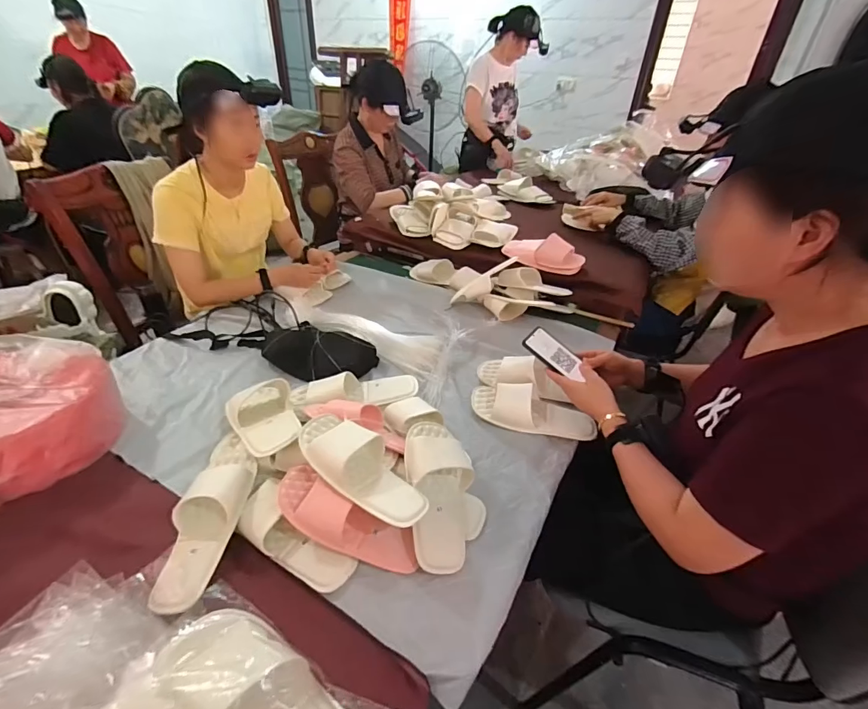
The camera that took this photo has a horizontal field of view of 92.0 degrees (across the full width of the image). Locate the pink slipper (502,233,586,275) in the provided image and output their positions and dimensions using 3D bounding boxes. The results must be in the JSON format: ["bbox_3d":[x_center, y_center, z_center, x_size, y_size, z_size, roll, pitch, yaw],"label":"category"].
[{"bbox_3d":[0.315,-0.295,1.218,0.236,0.089,0.115,13,37,14],"label":"pink slipper"}]

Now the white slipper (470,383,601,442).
[{"bbox_3d":[0.192,0.108,0.851,0.237,0.058,0.103,11,36,12],"label":"white slipper"}]

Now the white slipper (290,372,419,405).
[{"bbox_3d":[-0.161,0.069,0.862,0.255,0.060,0.109,-7,36,-14],"label":"white slipper"}]

